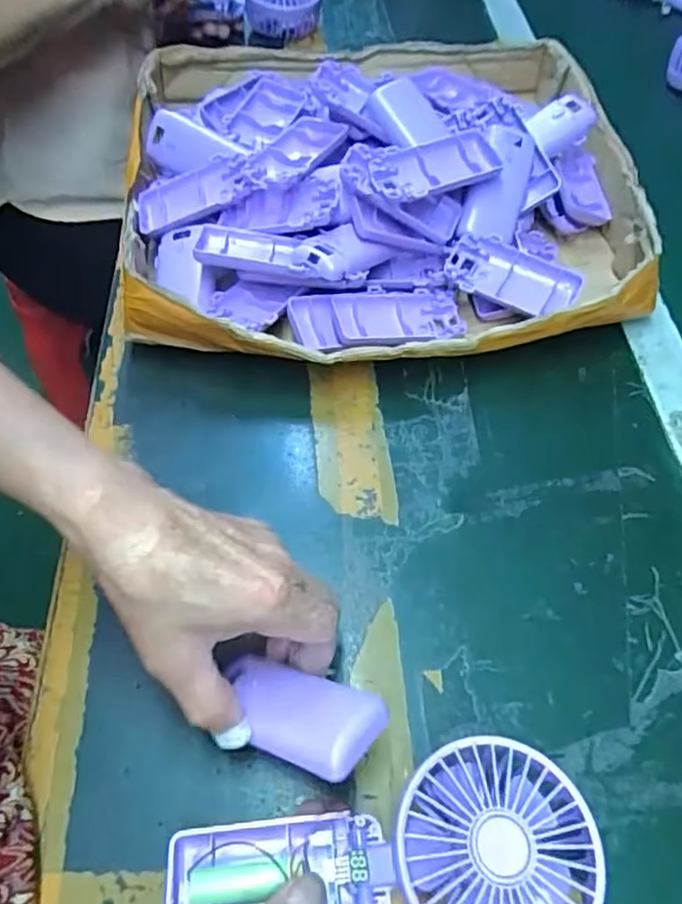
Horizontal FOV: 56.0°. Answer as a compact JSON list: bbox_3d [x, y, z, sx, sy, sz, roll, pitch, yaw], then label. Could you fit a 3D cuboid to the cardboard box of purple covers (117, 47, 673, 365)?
[{"bbox_3d":[0.029,-0.235,0.533,0.390,0.088,0.395,-6,56,-4],"label":"cardboard box of purple covers"}]

